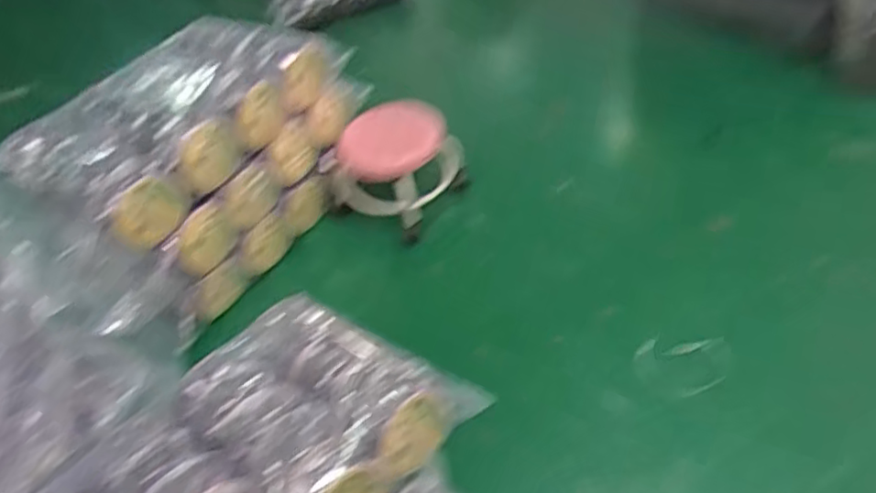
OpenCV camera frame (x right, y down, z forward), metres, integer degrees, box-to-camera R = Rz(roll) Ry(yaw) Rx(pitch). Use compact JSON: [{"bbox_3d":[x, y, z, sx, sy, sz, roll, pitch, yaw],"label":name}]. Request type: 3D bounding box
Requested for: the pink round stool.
[{"bbox_3d":[-0.108,-0.229,1.847,0.312,0.213,0.348,20,53,24],"label":"pink round stool"}]

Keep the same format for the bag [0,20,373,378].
[{"bbox_3d":[-0.619,-0.174,1.651,0.394,0.464,0.919,22,54,25],"label":"bag"}]

